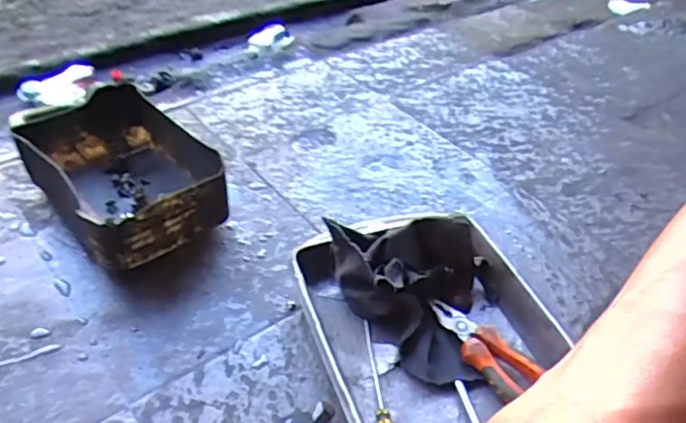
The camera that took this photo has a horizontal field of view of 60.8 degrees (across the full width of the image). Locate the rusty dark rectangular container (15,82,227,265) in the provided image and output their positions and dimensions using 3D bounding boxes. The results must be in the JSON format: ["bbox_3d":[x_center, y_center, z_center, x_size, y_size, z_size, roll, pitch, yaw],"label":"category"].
[{"bbox_3d":[-0.298,-0.057,0.776,0.174,0.101,0.311,-28,50,-31],"label":"rusty dark rectangular container"}]

